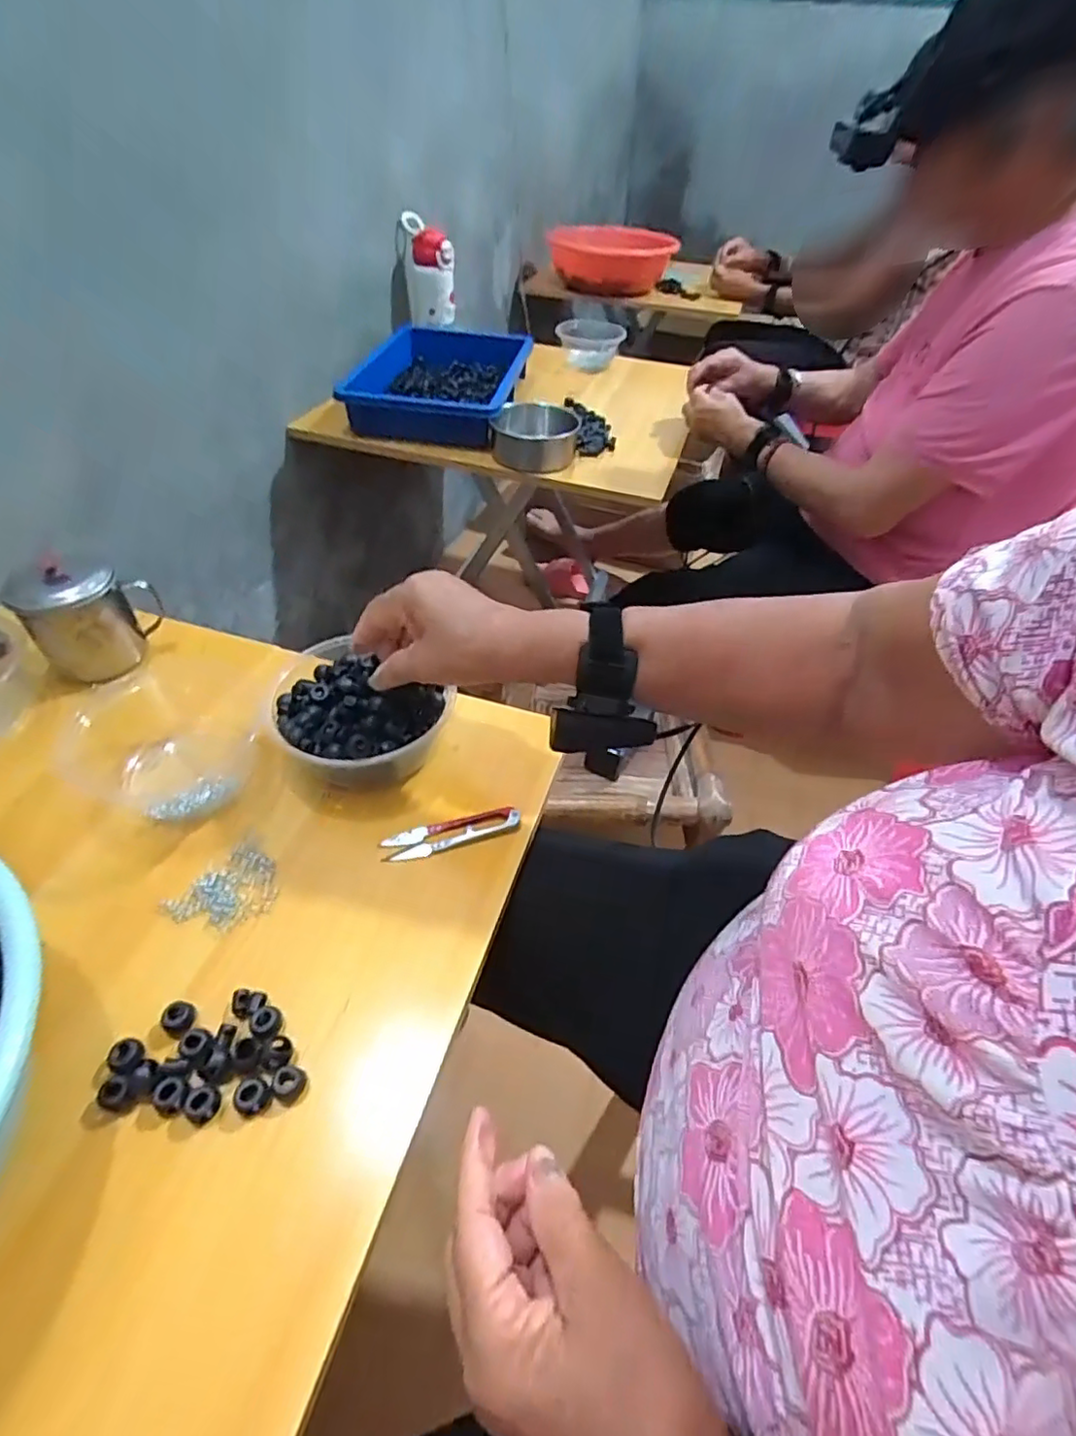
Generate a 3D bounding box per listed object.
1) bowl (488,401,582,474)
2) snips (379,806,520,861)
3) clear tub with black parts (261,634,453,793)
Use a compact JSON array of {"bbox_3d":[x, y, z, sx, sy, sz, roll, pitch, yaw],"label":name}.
[{"bbox_3d":[-0.004,-0.417,0.926,0.125,0.053,0.110,7,46,4],"label":"bowl"},{"bbox_3d":[-0.064,0.084,0.465,0.100,0.011,0.026,-15,49,-16],"label":"snips"},{"bbox_3d":[-0.148,0.004,0.497,0.135,0.062,0.113,20,48,16],"label":"clear tub with black parts"}]

